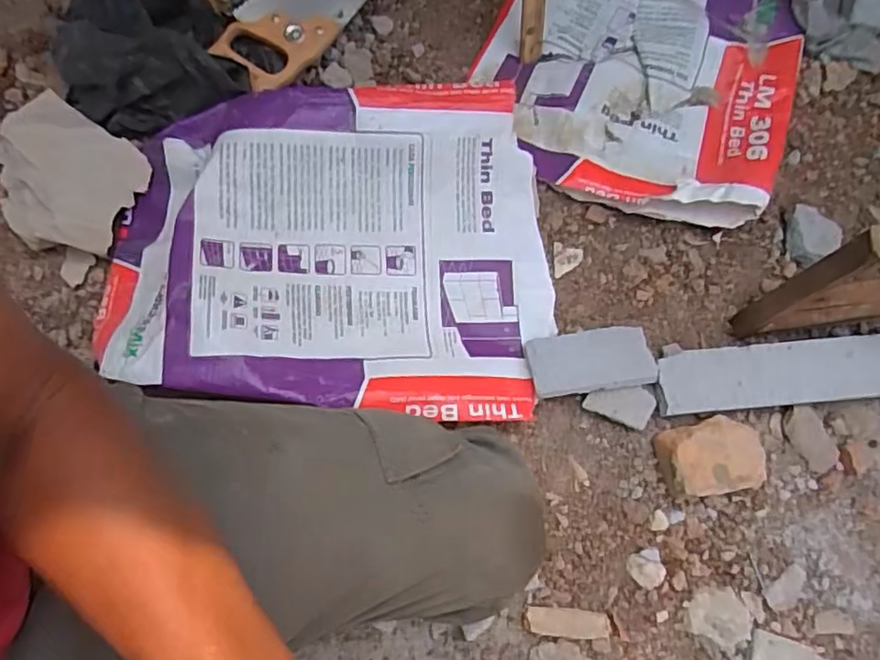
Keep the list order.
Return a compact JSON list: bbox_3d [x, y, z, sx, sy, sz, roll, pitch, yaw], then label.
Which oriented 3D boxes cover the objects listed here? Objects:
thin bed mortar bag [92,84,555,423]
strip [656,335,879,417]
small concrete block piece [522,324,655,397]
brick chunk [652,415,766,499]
[{"bbox_3d":[-0.126,-0.096,0.730,0.504,0.089,0.387,-1,77,-2],"label":"thin bed mortar bag"},{"bbox_3d":[0.473,0.050,0.755,0.430,0.038,0.074,-5,77,-3],"label":"strip"},{"bbox_3d":[0.179,0.035,0.740,0.144,0.019,0.076,-7,56,-3],"label":"small concrete block piece"},{"bbox_3d":[0.314,0.147,0.719,0.115,0.057,0.082,-8,77,-3],"label":"brick chunk"}]

